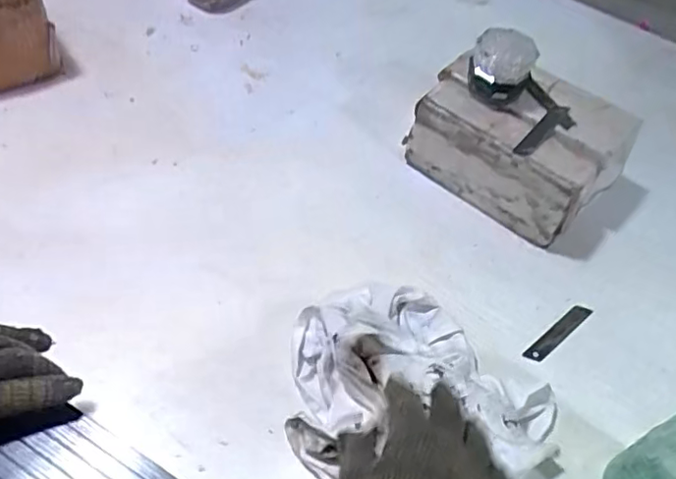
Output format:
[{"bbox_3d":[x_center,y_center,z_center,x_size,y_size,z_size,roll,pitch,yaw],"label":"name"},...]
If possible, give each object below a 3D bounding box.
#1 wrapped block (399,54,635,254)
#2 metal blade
[{"bbox_3d":[0.209,-0.109,0.703,0.207,0.112,0.150,38,59,21],"label":"wrapped block"},{"bbox_3d":[0.226,0.096,0.618,0.096,0.004,0.017,-33,62,-26],"label":"metal blade"}]

